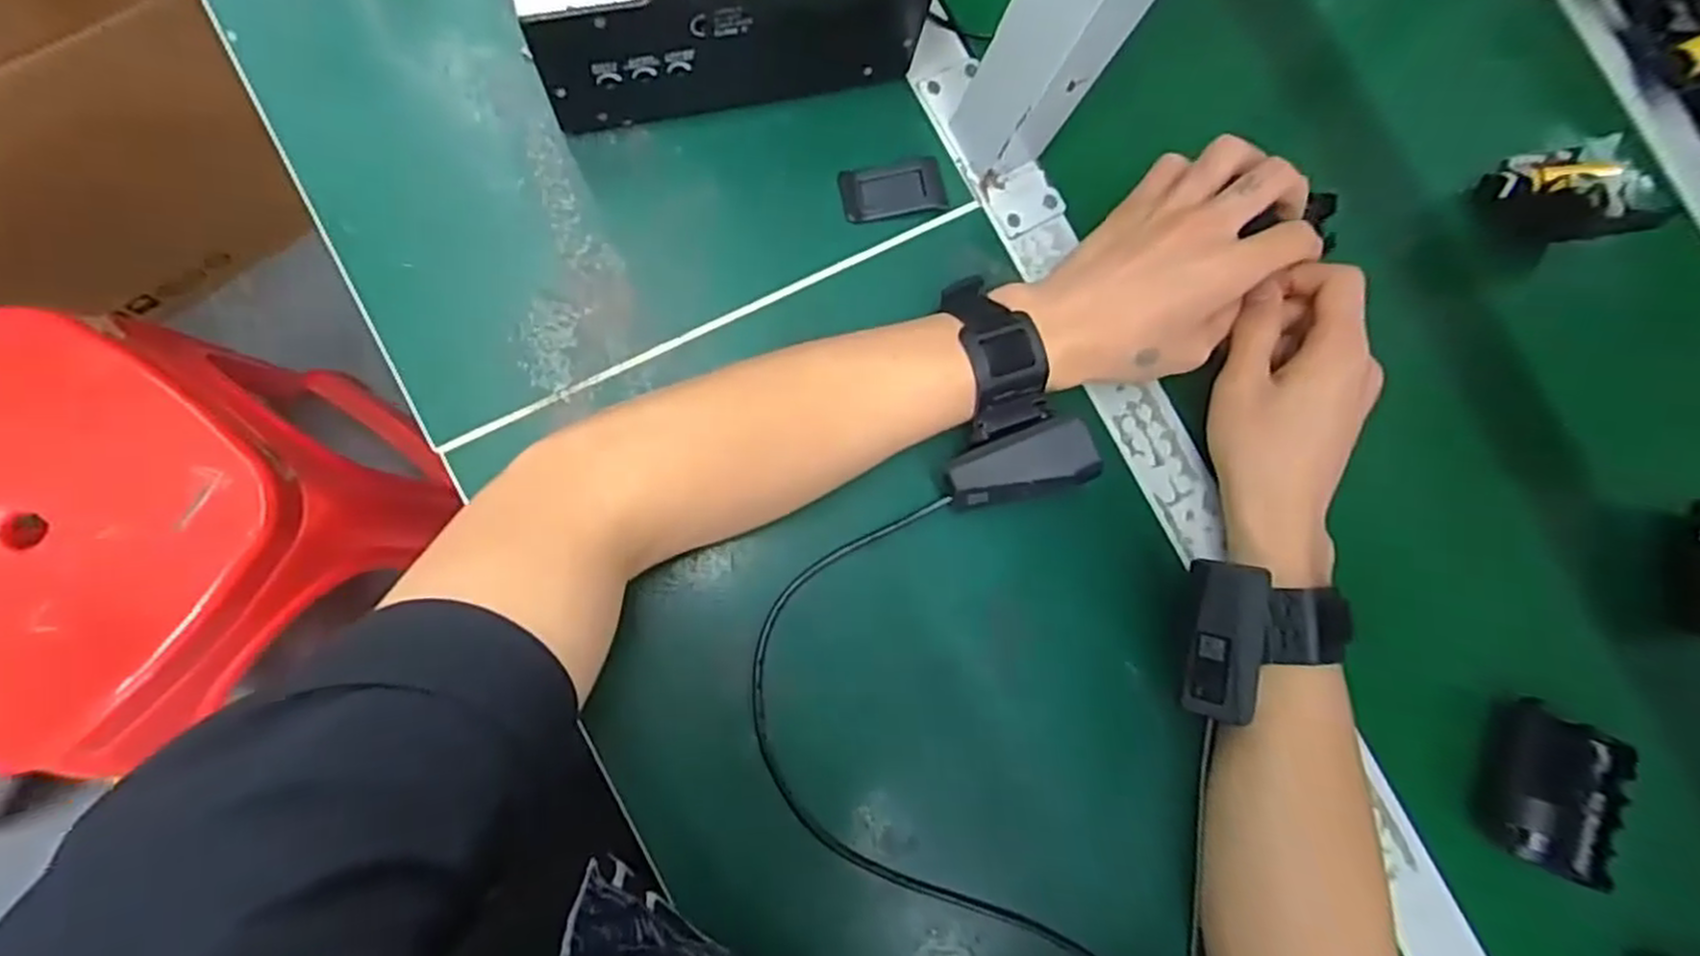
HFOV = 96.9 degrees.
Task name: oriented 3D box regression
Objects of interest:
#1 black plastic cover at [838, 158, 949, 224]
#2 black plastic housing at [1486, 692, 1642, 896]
[{"bbox_3d":[0.023,-0.151,0.395,0.055,0.008,0.028,-12,87,-9],"label":"black plastic cover"},{"bbox_3d":[0.377,0.169,0.409,0.058,0.041,0.079,23,82,-6],"label":"black plastic housing"}]

